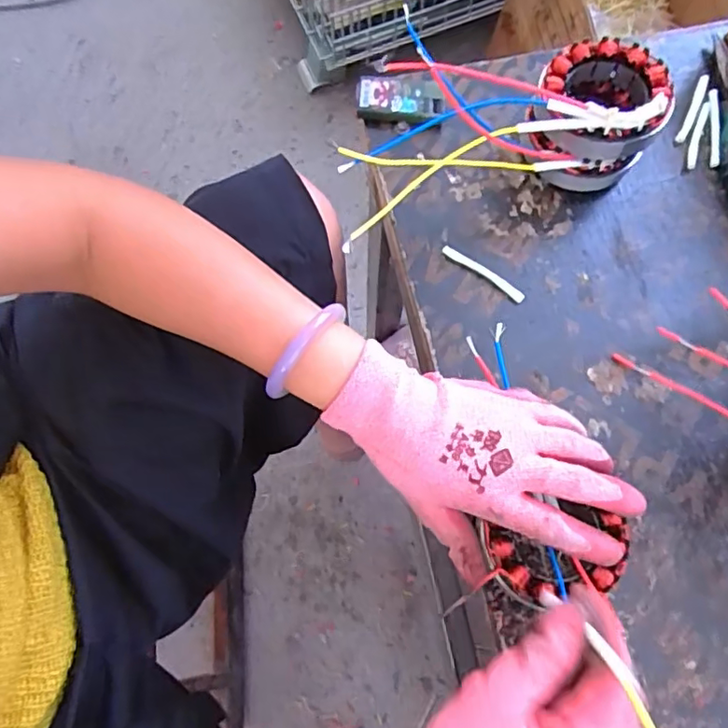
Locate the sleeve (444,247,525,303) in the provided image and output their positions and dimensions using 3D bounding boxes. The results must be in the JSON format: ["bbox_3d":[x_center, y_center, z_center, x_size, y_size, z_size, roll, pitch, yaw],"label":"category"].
[{"bbox_3d":[0.086,-0.065,0.414,0.067,0.006,0.009,35,76,10],"label":"sleeve"}]

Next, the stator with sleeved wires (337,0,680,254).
[{"bbox_3d":[0.089,-0.155,0.387,0.239,0.099,0.093,-21,74,-6],"label":"stator with sleeved wires"}]

